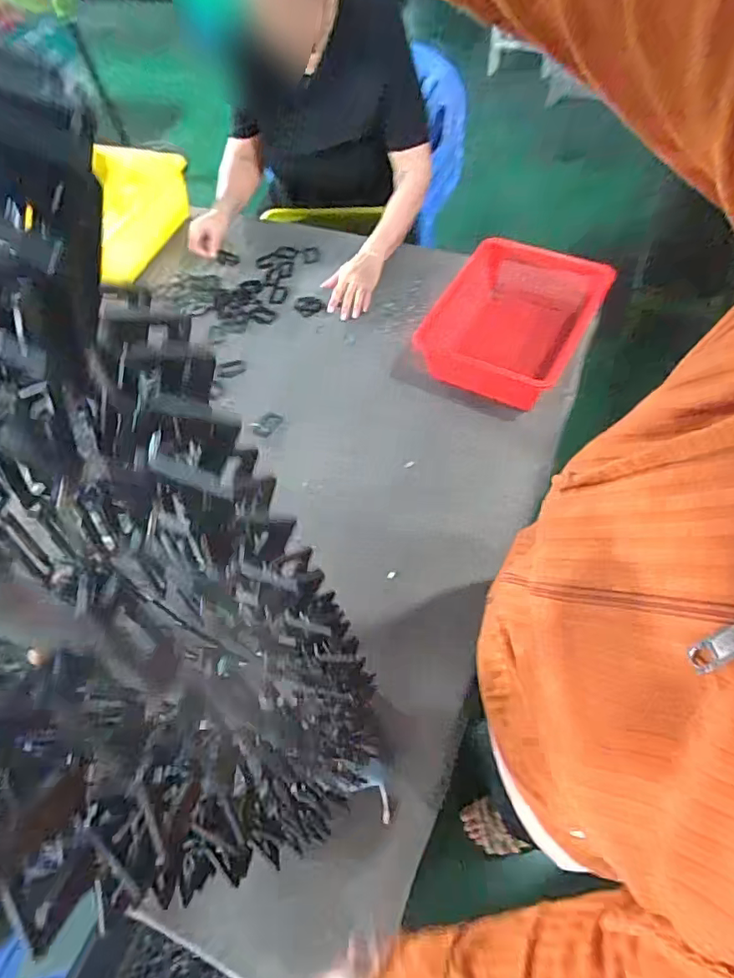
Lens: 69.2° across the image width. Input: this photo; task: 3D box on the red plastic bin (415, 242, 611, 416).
[{"bbox_3d":[0.254,-0.295,0.940,0.247,0.099,0.342,26,64,19],"label":"red plastic bin"}]

